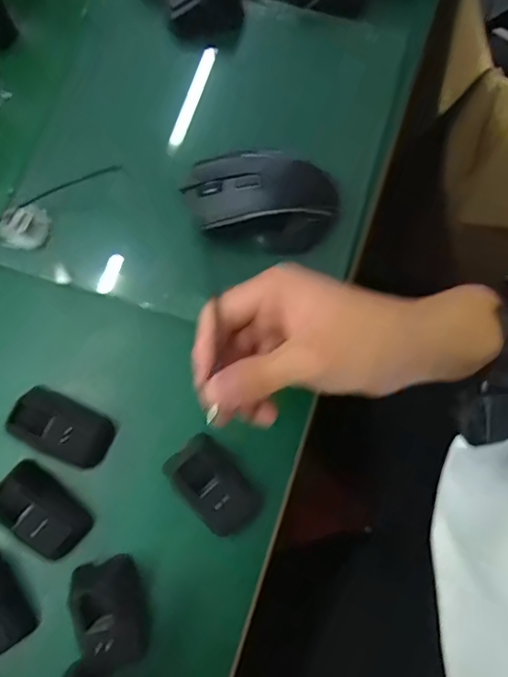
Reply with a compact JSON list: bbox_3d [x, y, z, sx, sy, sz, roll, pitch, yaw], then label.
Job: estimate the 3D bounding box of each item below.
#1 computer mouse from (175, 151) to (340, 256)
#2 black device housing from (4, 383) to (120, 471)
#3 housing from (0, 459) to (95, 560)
[{"bbox_3d":[0.007,-0.108,0.404,0.119,0.053,0.063,6,77,1],"label":"computer mouse"},{"bbox_3d":[-0.139,0.063,0.370,0.066,0.046,0.039,27,78,5],"label":"black device housing"},{"bbox_3d":[-0.150,0.121,0.359,0.067,0.041,0.040,41,80,8],"label":"housing"}]

